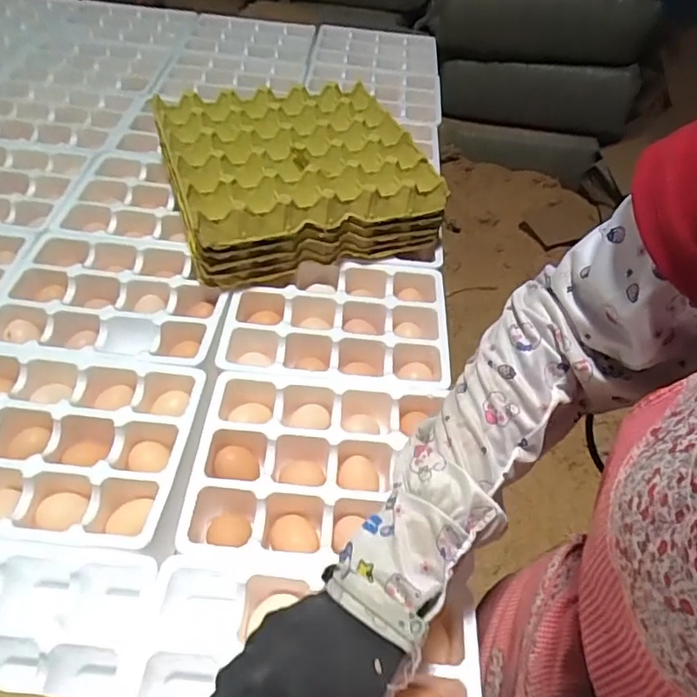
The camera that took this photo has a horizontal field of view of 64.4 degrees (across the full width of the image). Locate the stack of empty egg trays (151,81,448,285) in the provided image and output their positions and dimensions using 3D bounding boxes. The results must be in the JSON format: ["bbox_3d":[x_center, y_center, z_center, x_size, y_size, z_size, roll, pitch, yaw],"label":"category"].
[{"bbox_3d":[-0.069,-0.229,0.706,0.301,0.078,0.282,-14,52,-17],"label":"stack of empty egg trays"}]

